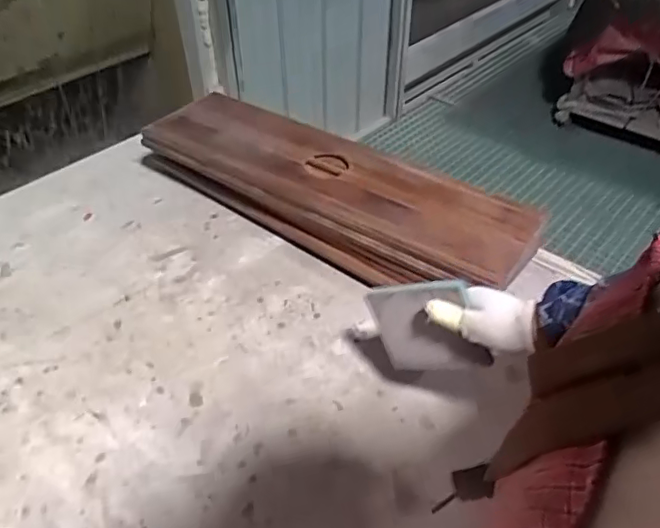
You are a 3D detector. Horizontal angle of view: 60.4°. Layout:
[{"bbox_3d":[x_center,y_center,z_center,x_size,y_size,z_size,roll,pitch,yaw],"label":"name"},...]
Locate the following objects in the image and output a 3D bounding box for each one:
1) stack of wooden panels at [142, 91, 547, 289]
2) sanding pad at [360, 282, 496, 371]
[{"bbox_3d":[-0.003,-0.105,0.903,0.615,0.120,0.192,21,47,18],"label":"stack of wooden panels"},{"bbox_3d":[0.100,0.068,0.611,0.113,0.102,0.012,-14,12,39],"label":"sanding pad"}]

